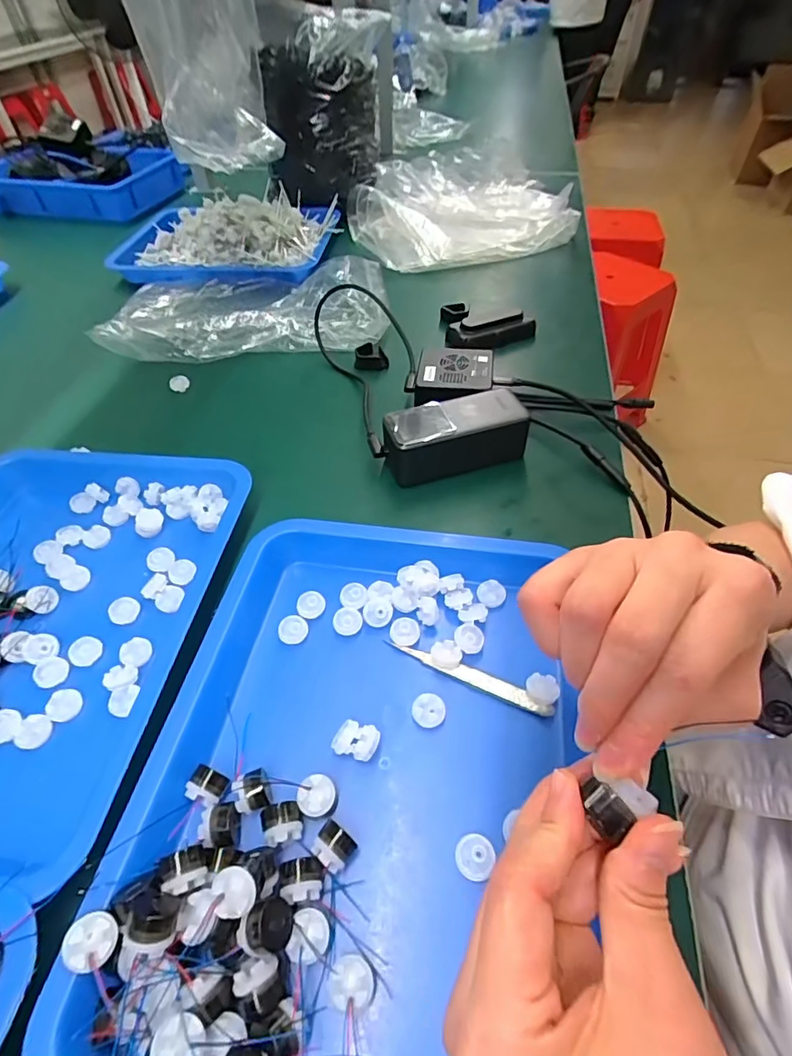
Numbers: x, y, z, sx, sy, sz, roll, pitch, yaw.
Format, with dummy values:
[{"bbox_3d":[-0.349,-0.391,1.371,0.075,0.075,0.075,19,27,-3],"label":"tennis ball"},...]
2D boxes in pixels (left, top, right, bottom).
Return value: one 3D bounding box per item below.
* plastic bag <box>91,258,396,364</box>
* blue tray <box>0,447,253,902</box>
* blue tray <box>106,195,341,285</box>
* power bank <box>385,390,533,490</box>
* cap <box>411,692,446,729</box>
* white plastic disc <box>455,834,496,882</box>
[{"bbox_3d":[-0.191,-0.306,0.683,0.354,0.037,0.246,-8,48,-4],"label":"plastic bag"},{"bbox_3d":[-0.279,0.060,0.379,0.269,0.039,0.325,5,48,8],"label":"blue tray"},{"bbox_3d":[-0.264,-0.477,0.812,0.325,0.060,0.257,0,48,3],"label":"blue tray"},{"bbox_3d":[0.053,-0.083,0.477,0.131,0.059,0.050,-15,49,-10],"label":"power bank"},{"bbox_3d":[0.021,0.118,0.328,0.020,0.005,0.021,-2,48,2],"label":"cap"},{"bbox_3d":[0.042,0.178,0.276,0.019,0.004,0.021,8,49,10],"label":"white plastic disc"}]

